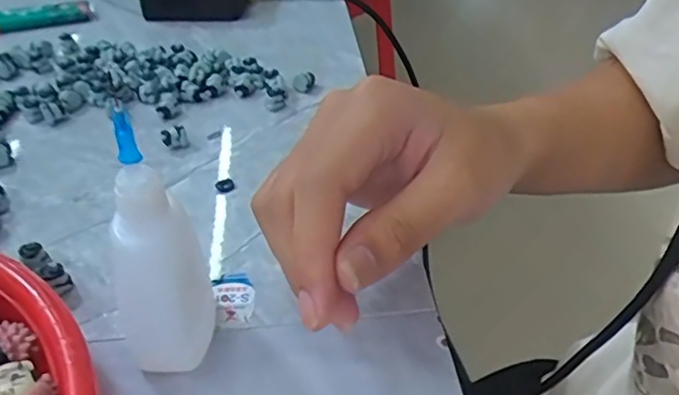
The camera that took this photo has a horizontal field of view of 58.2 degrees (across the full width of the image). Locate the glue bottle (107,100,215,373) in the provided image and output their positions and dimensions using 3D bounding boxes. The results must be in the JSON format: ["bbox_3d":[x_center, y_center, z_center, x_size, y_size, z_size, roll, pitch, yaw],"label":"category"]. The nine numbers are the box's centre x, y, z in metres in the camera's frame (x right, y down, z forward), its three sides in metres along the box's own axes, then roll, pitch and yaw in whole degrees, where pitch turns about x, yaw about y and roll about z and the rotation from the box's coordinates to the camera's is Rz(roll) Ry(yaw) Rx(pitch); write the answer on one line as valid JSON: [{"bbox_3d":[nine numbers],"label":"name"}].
[{"bbox_3d":[-0.069,0.012,0.215,0.034,0.103,0.044,-13,42,-14],"label":"glue bottle"}]

